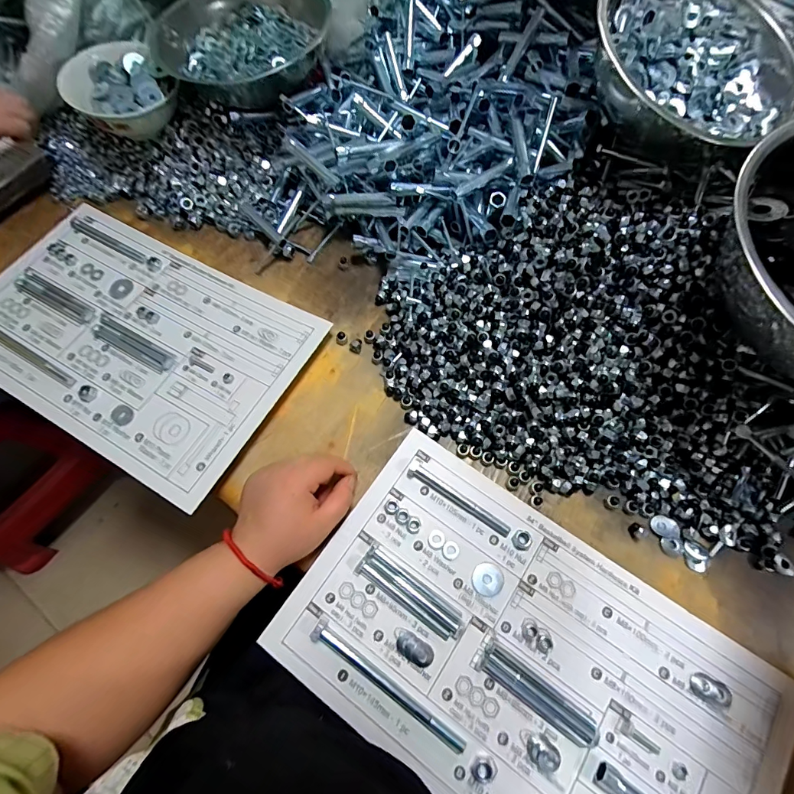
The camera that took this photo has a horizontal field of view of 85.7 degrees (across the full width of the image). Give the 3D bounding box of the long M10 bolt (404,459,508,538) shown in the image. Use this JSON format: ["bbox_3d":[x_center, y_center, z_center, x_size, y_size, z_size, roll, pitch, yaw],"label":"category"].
[{"bbox_3d":[0.061,0.099,0.420,0.112,0.012,0.016,30,69,12],"label":"long M10 bolt"}]

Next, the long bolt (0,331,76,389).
[{"bbox_3d":[-0.416,-0.053,0.467,0.155,0.012,0.013,29,69,11],"label":"long bolt"}]

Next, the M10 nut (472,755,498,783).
[{"bbox_3d":[0.069,0.291,0.334,0.018,0.005,0.018,0,66,-1],"label":"M10 nut"}]

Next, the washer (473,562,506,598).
[{"bbox_3d":[0.084,0.167,0.393,0.028,0.004,0.028,0,66,-1],"label":"washer"}]

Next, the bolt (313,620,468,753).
[{"bbox_3d":[-0.009,0.240,0.357,0.151,0.011,0.014,31,69,12],"label":"bolt"}]

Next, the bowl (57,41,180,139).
[{"bbox_3d":[-0.350,-0.385,0.562,0.113,0.077,0.126,37,70,14],"label":"bowl"}]

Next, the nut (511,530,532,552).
[{"bbox_3d":[0.117,0.134,0.399,0.017,0.010,0.018,0,66,-1],"label":"nut"}]

